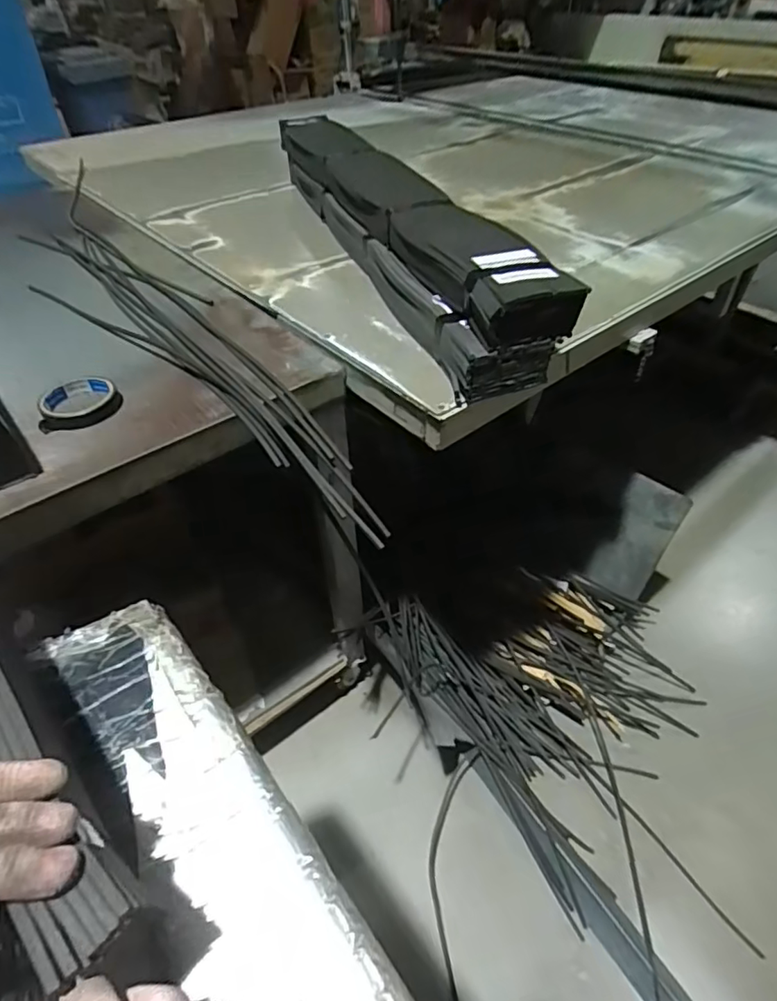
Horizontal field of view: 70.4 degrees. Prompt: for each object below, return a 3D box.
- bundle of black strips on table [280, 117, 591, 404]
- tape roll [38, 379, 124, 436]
[{"bbox_3d":[0.027,-0.467,0.947,0.183,0.135,0.867,-14,47,-14],"label":"bundle of black strips on table"},{"bbox_3d":[-0.383,-0.122,0.685,0.090,0.022,0.092,0,45,0],"label":"tape roll"}]

